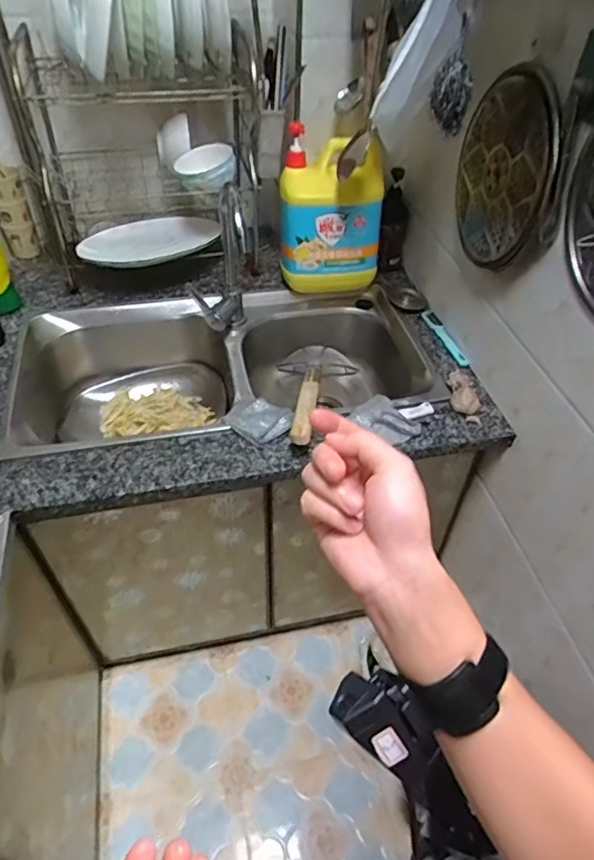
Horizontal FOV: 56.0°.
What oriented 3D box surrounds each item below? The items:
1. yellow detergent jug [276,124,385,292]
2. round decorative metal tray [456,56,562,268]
[{"bbox_3d":[0.070,-0.418,1.112,0.200,0.272,0.112,-2,47,-6],"label":"yellow detergent jug"},{"bbox_3d":[0.305,-0.387,0.839,0.032,0.252,0.263,-2,46,-5],"label":"round decorative metal tray"}]

